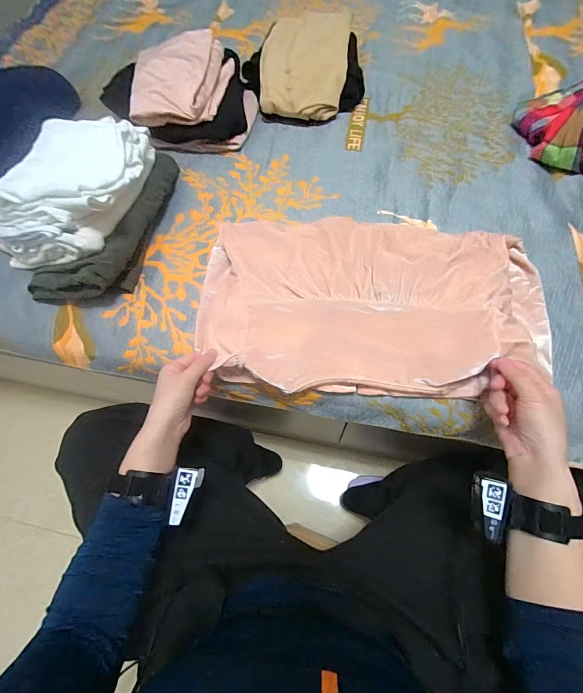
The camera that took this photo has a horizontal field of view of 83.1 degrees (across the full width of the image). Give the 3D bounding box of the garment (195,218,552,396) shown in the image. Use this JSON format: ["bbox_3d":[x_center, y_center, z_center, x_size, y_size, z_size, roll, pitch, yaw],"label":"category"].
[{"bbox_3d":[0.113,-0.074,0.497,0.503,0.067,0.289,2,67,4],"label":"garment"}]

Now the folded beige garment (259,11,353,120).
[{"bbox_3d":[0.029,-0.606,0.717,0.180,0.078,0.269,5,67,6],"label":"folded beige garment"}]

